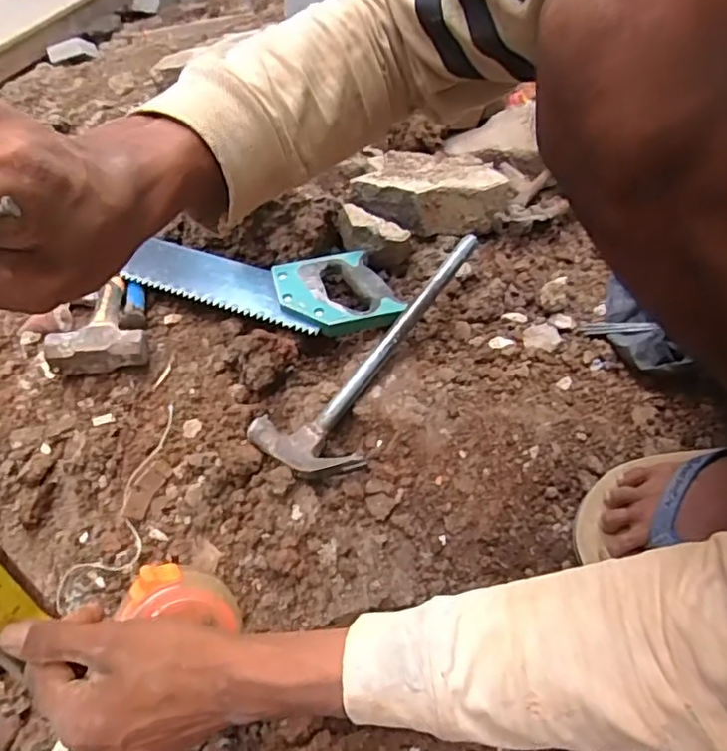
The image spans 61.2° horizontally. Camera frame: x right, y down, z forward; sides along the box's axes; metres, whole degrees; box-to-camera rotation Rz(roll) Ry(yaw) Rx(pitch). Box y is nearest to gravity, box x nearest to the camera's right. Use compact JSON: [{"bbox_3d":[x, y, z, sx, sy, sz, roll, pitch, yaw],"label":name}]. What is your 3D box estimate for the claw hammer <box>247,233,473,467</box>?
[{"bbox_3d":[0.026,-0.028,0.655,0.106,0.034,0.327,28,66,31],"label":"claw hammer"}]

